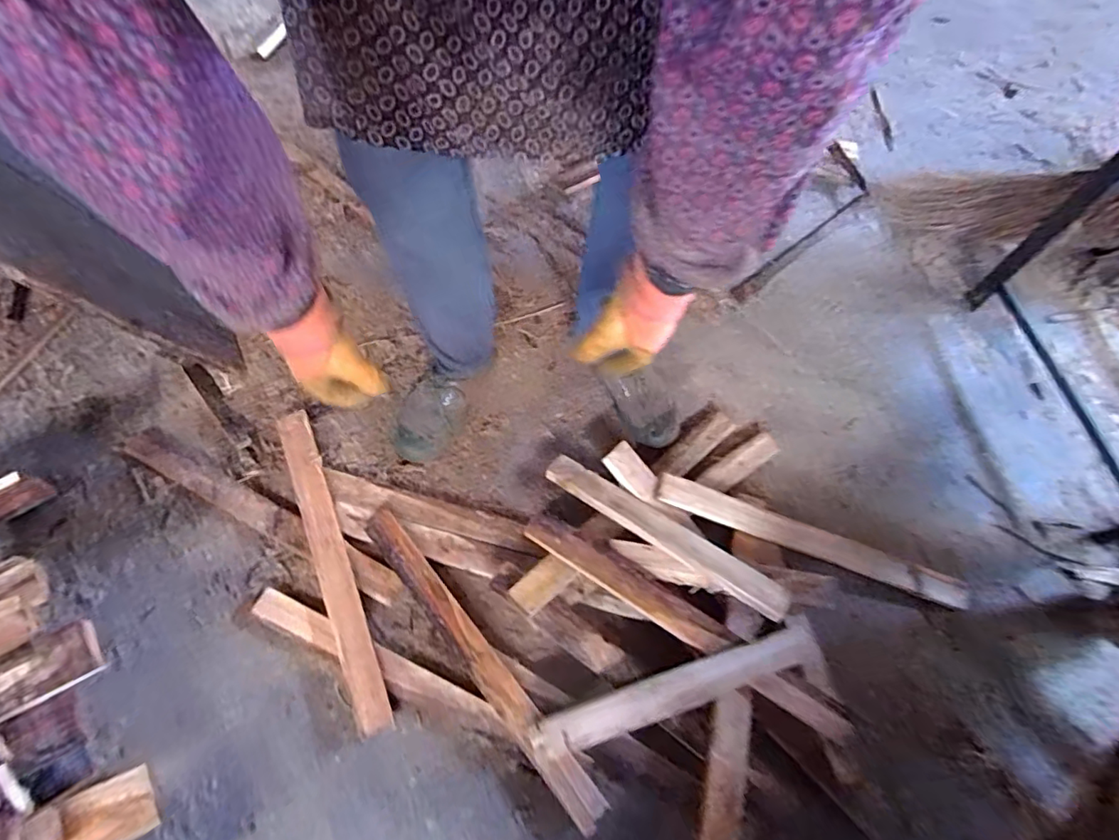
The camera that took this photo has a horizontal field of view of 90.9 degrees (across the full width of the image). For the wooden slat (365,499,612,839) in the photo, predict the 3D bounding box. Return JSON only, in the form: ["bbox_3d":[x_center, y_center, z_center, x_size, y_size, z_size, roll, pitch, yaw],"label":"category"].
[{"bbox_3d":[-0.114,0.324,0.756,0.048,0.040,0.501,-36,71,-20],"label":"wooden slat"}]

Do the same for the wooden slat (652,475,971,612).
[{"bbox_3d":[0.397,0.188,0.849,0.523,0.034,0.048,21,65,-10],"label":"wooden slat"}]

